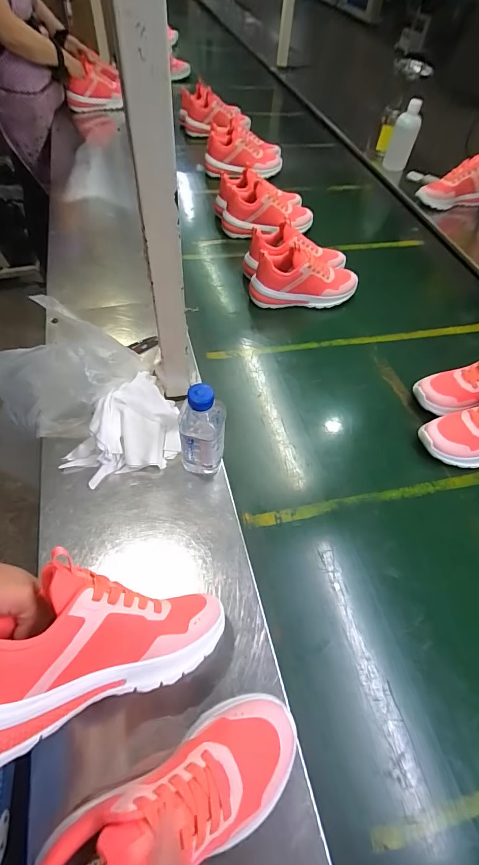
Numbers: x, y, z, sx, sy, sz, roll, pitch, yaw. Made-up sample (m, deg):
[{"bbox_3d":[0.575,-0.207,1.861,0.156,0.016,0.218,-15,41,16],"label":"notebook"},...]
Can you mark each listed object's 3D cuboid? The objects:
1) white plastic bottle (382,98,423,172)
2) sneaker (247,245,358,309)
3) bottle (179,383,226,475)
[{"bbox_3d":[0.524,-0.941,1.192,0.080,0.185,0.070,18,56,7],"label":"white plastic bottle"},{"bbox_3d":[0.146,-0.340,0.828,0.243,0.125,0.078,-1,57,-3],"label":"sneaker"},{"bbox_3d":[-0.051,-0.002,0.512,0.058,0.163,0.055,5,57,0],"label":"bottle"}]

